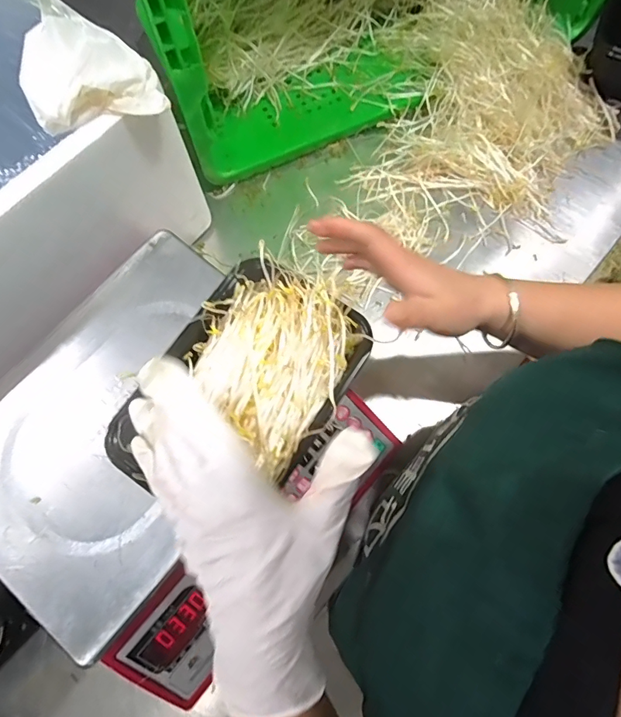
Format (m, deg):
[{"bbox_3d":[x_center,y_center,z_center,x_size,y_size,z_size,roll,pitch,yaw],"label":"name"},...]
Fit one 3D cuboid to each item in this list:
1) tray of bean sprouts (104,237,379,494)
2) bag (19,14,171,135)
[{"bbox_3d":[-0.047,0.018,0.300,0.121,0.034,0.178,36,78,8],"label":"tray of bean sprouts"},{"bbox_3d":[-0.171,-0.222,0.328,0.093,0.037,0.075,-20,75,-6],"label":"bag"}]

